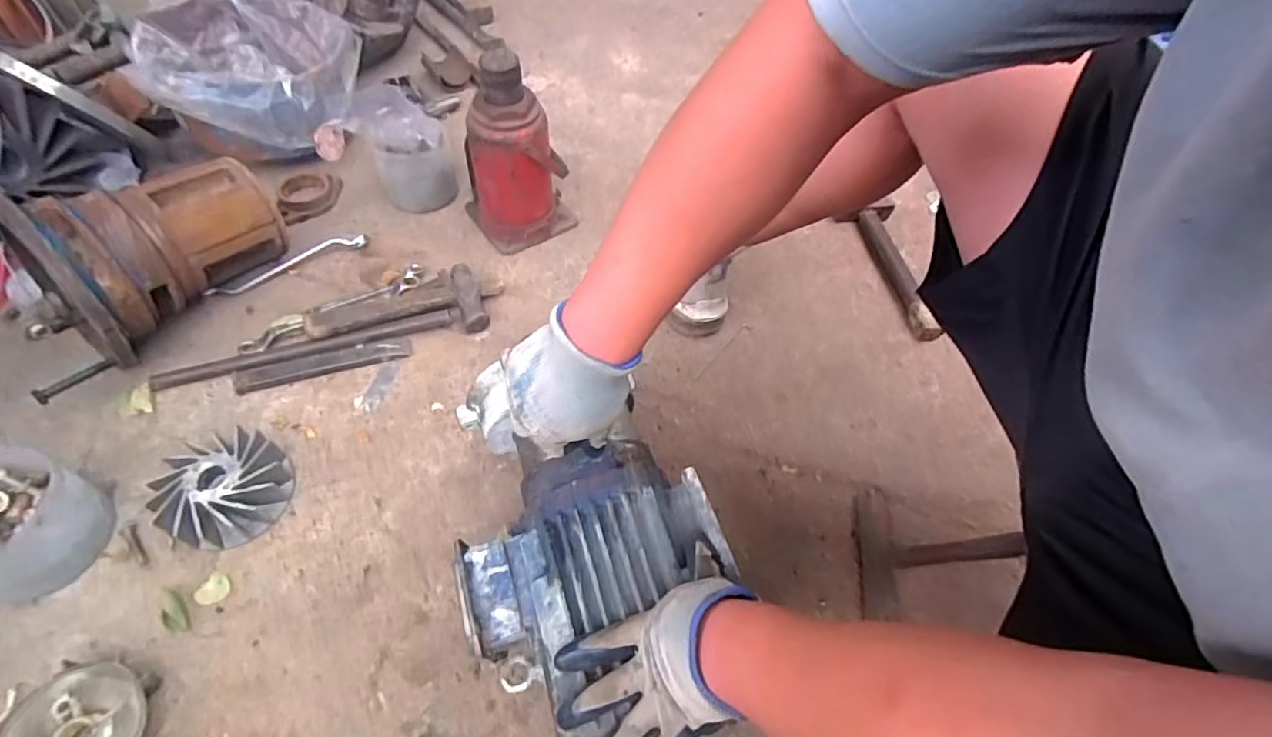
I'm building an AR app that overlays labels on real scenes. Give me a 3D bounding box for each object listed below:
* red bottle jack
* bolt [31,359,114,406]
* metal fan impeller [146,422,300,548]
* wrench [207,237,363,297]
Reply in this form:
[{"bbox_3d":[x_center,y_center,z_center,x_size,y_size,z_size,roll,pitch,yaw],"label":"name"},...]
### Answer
[{"bbox_3d":[-0.184,-0.328,0.909,0.152,0.292,0.135,-19,60,-16],"label":"red bottle jack"},{"bbox_3d":[-0.687,0.014,0.729,0.020,0.024,0.084,23,39,11],"label":"bolt"},{"bbox_3d":[-0.481,0.138,0.696,0.128,0.050,0.135,35,61,18],"label":"metal fan impeller"},{"bbox_3d":[-0.526,-0.160,0.903,0.230,0.017,0.026,-27,62,-20],"label":"wrench"}]

